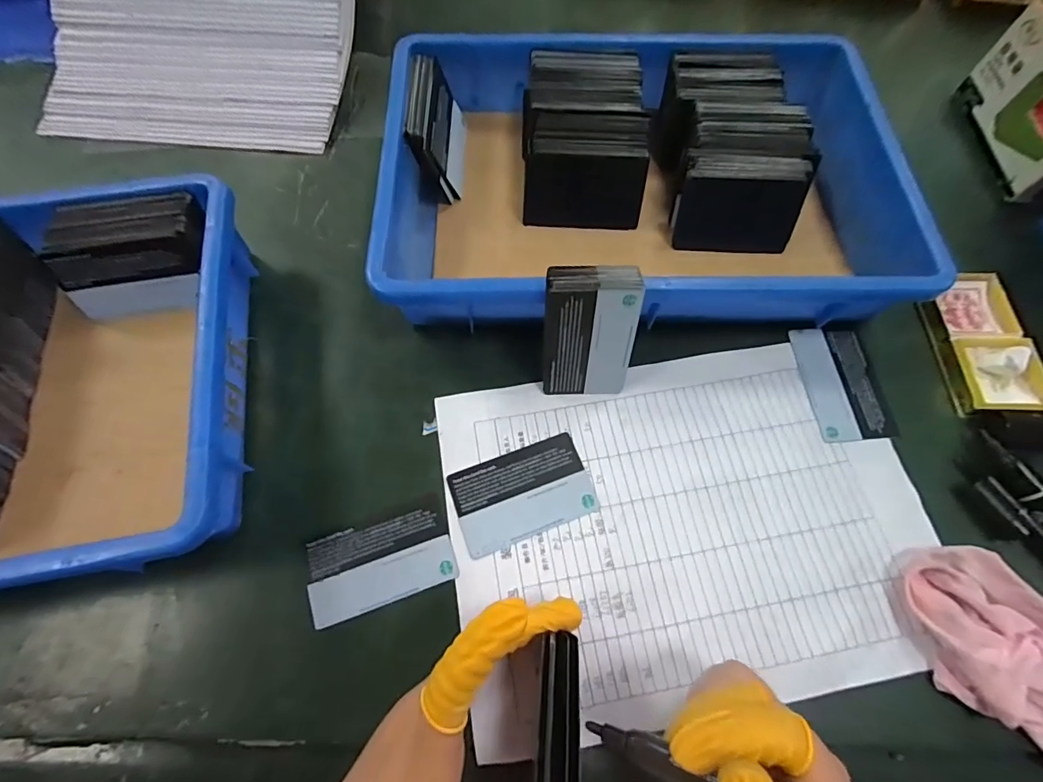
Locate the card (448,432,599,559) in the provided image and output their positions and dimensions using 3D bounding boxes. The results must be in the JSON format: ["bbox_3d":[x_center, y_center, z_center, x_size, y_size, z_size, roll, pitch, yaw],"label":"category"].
[{"bbox_3d":[0.001,0.063,0.297,0.084,0.004,0.053,-19,69,-8],"label":"card"}]

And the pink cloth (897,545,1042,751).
[{"bbox_3d":[0.274,0.150,0.254,0.135,0.026,0.072,39,72,14],"label":"pink cloth"}]

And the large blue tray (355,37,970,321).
[{"bbox_3d":[0.083,-0.163,0.353,0.359,0.055,0.246,-2,68,-2],"label":"large blue tray"}]

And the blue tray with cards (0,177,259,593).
[{"bbox_3d":[-0.349,0.005,0.283,0.354,0.080,0.238,-9,68,-5],"label":"blue tray with cards"}]

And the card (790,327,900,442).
[{"bbox_3d":[0.224,-0.007,0.328,0.051,0.004,0.082,-4,68,-2],"label":"card"}]

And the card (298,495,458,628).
[{"bbox_3d":[-0.084,0.100,0.281,0.083,0.004,0.051,-17,70,-10],"label":"card"}]

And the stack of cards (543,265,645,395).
[{"bbox_3d":[0.042,-0.034,0.296,0.055,0.089,0.014,-1,45,0],"label":"stack of cards"}]

